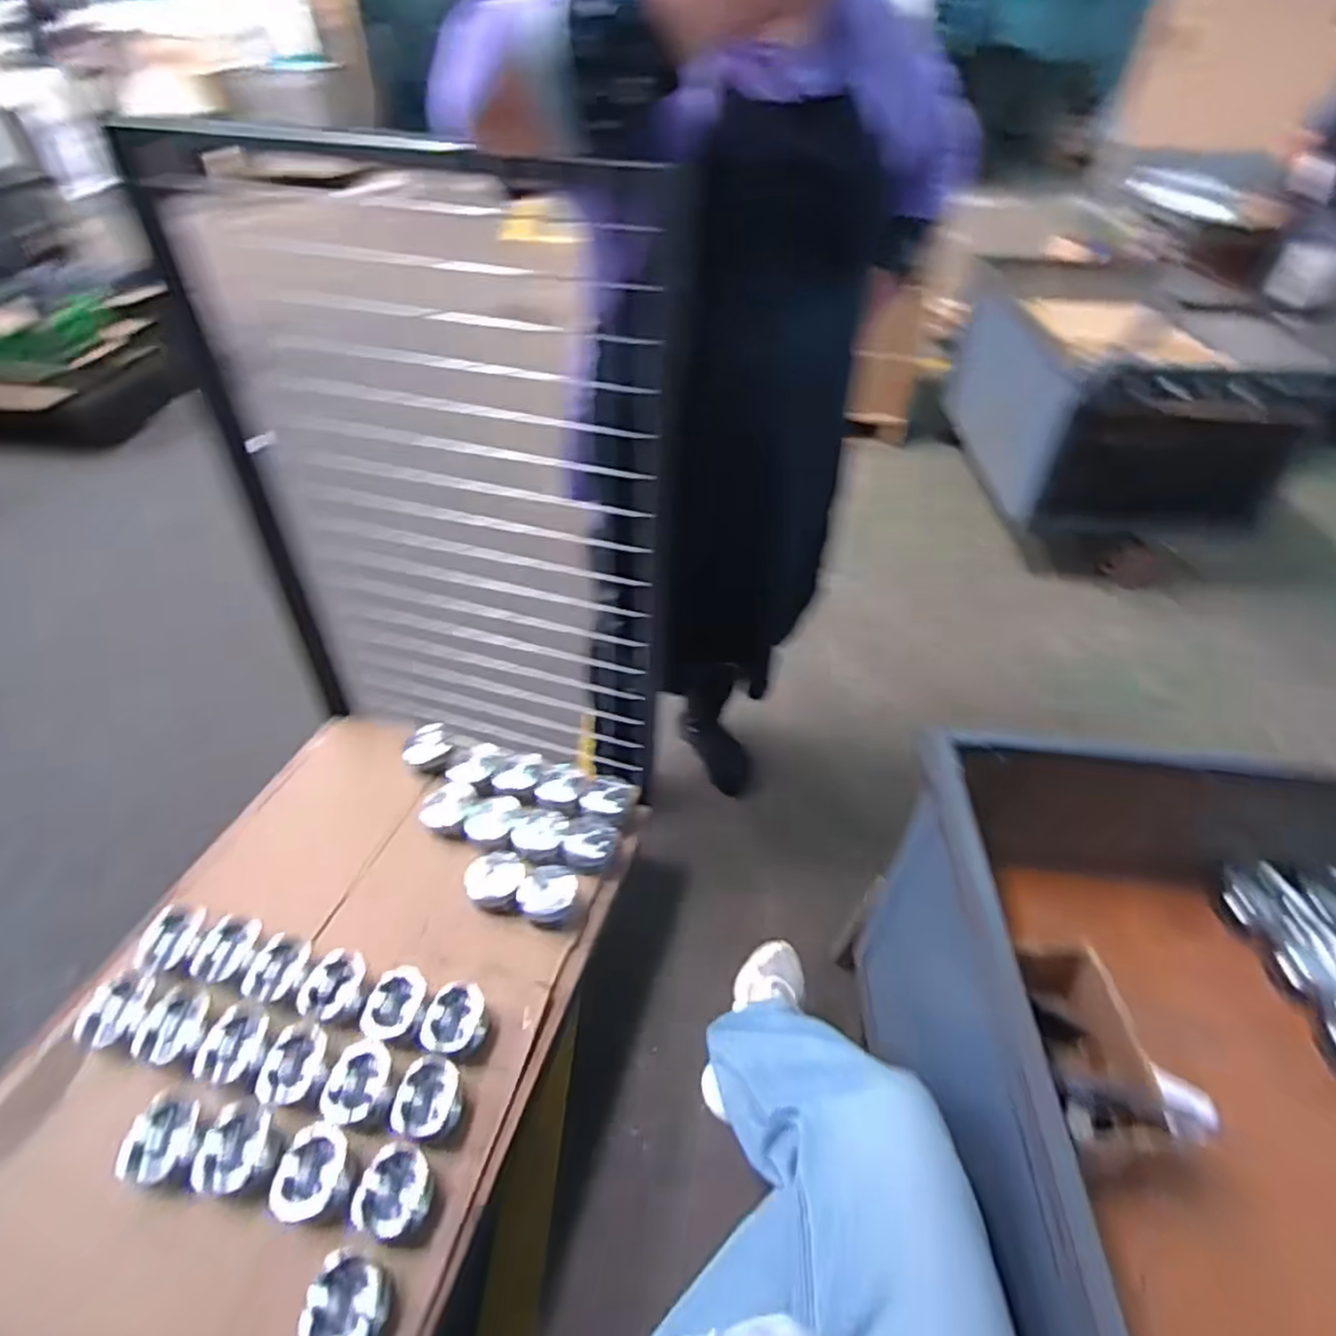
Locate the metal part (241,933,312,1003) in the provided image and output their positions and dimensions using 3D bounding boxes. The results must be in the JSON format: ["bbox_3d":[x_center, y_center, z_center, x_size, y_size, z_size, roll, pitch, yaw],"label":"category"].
[{"bbox_3d":[-0.564,0.438,1.034,0.075,0.030,0.090,7,43,5],"label":"metal part"}]

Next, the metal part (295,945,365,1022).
[{"bbox_3d":[-0.485,0.466,1.035,0.098,0.054,0.105,-11,44,-14],"label":"metal part"}]

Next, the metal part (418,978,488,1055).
[{"bbox_3d":[-0.298,0.499,1.009,0.088,0.046,0.098,1,43,-1],"label":"metal part"}]

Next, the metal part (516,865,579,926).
[{"bbox_3d":[-0.194,0.368,1.153,0.091,0.061,0.089,-7,44,-9],"label":"metal part"}]

